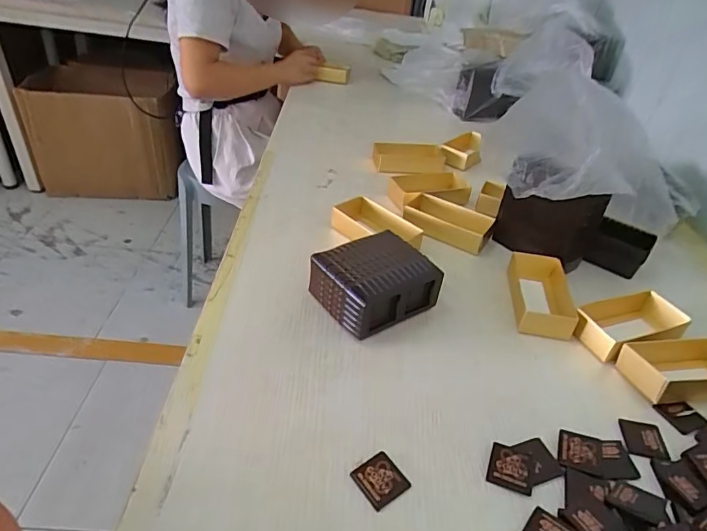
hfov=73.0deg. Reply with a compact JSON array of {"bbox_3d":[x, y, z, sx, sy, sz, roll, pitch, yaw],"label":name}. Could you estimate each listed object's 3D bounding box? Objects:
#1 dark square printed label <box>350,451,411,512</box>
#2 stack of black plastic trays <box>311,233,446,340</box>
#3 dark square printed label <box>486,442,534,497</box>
[{"bbox_3d":[0.020,0.162,0.361,0.033,0.005,0.035,-21,43,-31],"label":"dark square printed label"},{"bbox_3d":[0.023,0.021,0.520,0.109,0.061,0.094,-21,44,-32],"label":"stack of black plastic trays"},{"bbox_3d":[0.124,0.158,0.375,0.033,0.005,0.038,16,37,13],"label":"dark square printed label"}]

